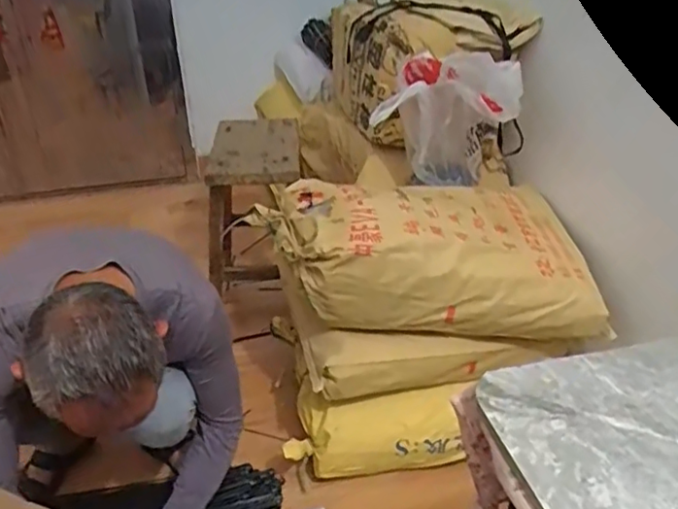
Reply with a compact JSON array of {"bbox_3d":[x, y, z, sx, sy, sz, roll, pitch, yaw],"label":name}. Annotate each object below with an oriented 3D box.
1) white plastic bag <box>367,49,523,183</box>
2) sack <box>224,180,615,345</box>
[{"bbox_3d":[0.243,-0.292,1.372,0.294,0.281,0.141,7,32,14],"label":"white plastic bag"},{"bbox_3d":[0.183,-0.027,1.258,0.644,0.231,0.338,-3,32,-3],"label":"sack"}]

